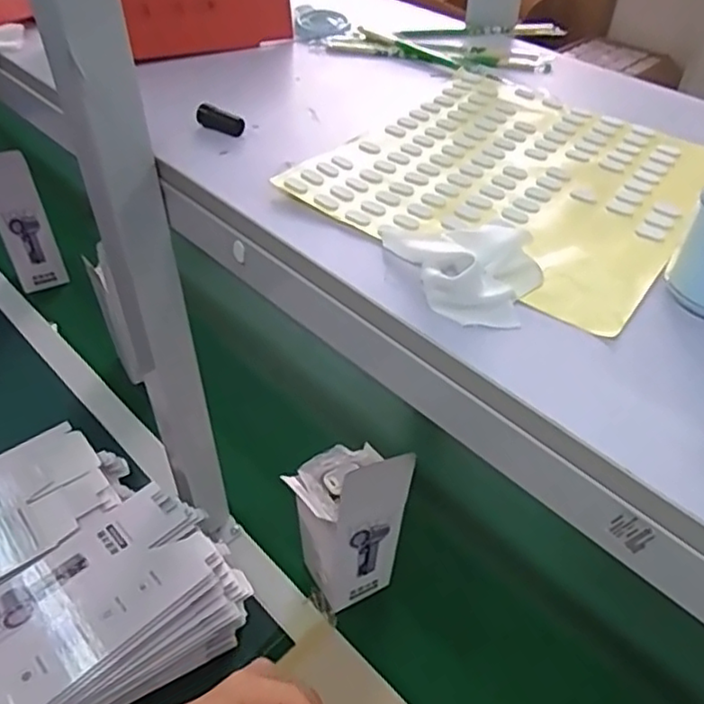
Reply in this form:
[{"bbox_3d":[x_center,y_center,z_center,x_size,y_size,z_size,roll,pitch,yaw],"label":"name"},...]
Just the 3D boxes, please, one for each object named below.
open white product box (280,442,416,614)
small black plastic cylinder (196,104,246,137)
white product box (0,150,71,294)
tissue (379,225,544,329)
[{"bbox_3d":[-0.004,0.169,0.673,0.091,0.243,0.083,-22,49,-22],"label":"open white product box"},{"bbox_3d":[-0.101,-0.177,0.502,0.038,0.014,0.012,22,51,3],"label":"small black plastic cylinder"},{"bbox_3d":[-0.531,-0.203,1.048,0.097,0.247,0.017,2,41,2],"label":"white product box"},{"bbox_3d":[0.060,-0.051,0.369,0.090,0.026,0.077,8,45,6],"label":"tissue"}]

